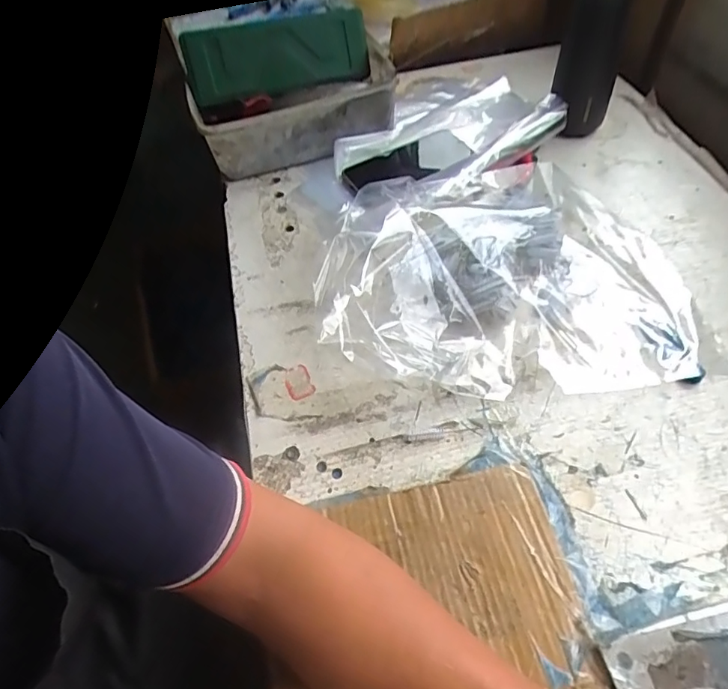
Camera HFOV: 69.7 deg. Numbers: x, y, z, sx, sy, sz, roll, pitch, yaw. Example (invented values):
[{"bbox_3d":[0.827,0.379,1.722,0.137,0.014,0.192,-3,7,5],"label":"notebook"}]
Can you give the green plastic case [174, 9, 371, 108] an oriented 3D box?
[{"bbox_3d":[-0.112,-0.382,0.694,0.237,0.091,0.021,-14,14,-11],"label":"green plastic case"}]

